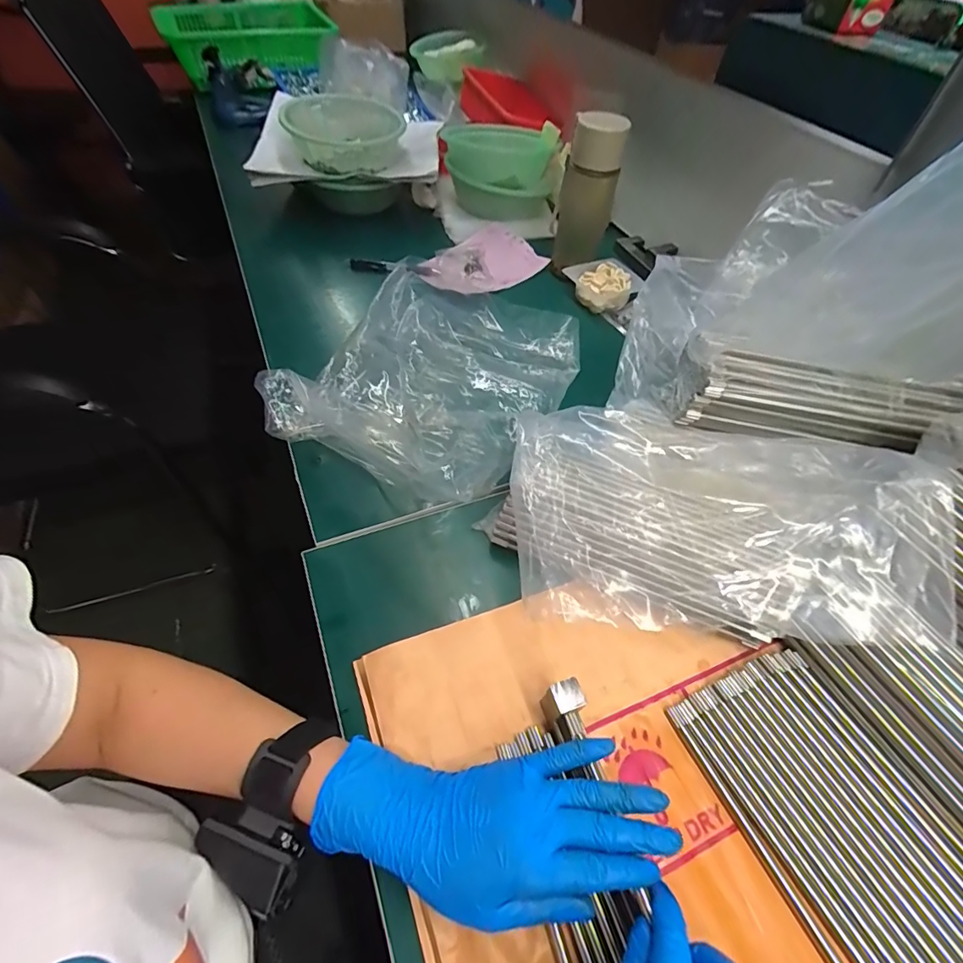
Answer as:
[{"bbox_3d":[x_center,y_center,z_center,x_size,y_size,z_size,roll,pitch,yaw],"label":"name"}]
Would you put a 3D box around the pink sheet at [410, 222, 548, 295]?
[{"bbox_3d":[-0.009,-0.328,0.716,0.210,0.021,0.127,-37,64,-28],"label":"pink sheet"}]

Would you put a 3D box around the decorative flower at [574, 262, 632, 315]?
[{"bbox_3d":[0.173,-0.277,0.679,0.072,0.033,0.076,14,53,6],"label":"decorative flower"}]

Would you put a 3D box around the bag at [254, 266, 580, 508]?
[{"bbox_3d":[-0.041,-0.132,0.542,0.260,0.052,0.336,21,54,11],"label":"bag"}]

